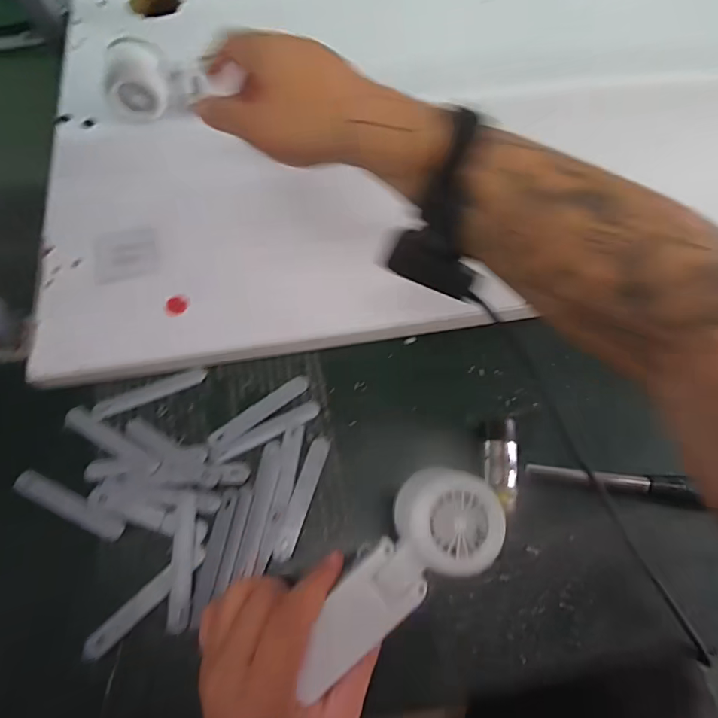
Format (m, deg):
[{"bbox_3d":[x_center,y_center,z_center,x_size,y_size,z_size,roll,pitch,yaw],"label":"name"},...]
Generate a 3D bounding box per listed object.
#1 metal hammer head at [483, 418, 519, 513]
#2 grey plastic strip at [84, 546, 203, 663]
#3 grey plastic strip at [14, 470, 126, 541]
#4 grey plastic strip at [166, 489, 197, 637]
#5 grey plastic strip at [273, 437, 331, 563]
[{"bbox_3d":[0.111,0.081,0.370,0.025,0.028,0.069,5,67,2],"label":"metal hammer head"},{"bbox_3d":[-0.156,0.176,0.343,0.098,0.008,0.016,-42,73,-17],"label":"grey plastic strip"},{"bbox_3d":[-0.228,0.115,0.368,0.098,0.008,0.017,24,68,9],"label":"grey plastic strip"},{"bbox_3d":[-0.133,0.150,0.352,0.017,0.004,0.095,-5,67,-3],"label":"grey plastic strip"},{"bbox_3d":[-0.044,0.108,0.369,0.016,0.004,0.097,20,65,-1],"label":"grey plastic strip"}]

